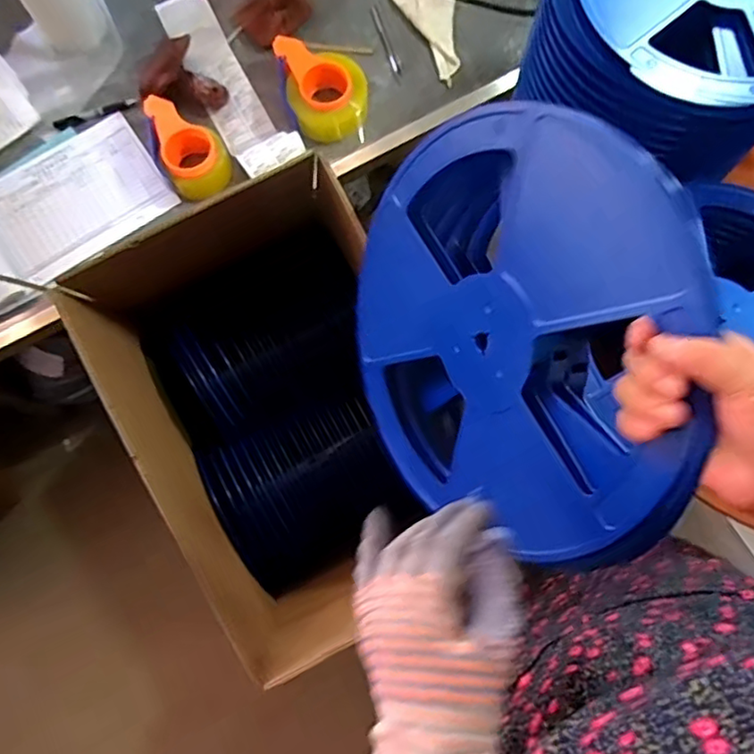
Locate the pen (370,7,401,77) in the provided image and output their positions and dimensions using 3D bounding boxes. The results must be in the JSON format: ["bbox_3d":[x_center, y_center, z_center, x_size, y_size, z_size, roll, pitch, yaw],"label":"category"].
[{"bbox_3d":[0.014,-0.562,1.029,0.014,0.012,0.129,-20,78,-4],"label":"pen"}]

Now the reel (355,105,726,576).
[{"bbox_3d":[0.089,-0.034,0.465,0.035,0.313,0.297,-8,109,-40],"label":"reel"}]

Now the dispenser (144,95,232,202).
[{"bbox_3d":[-0.291,-0.359,0.959,0.105,0.062,0.156,-21,79,-4],"label":"dispenser"}]

